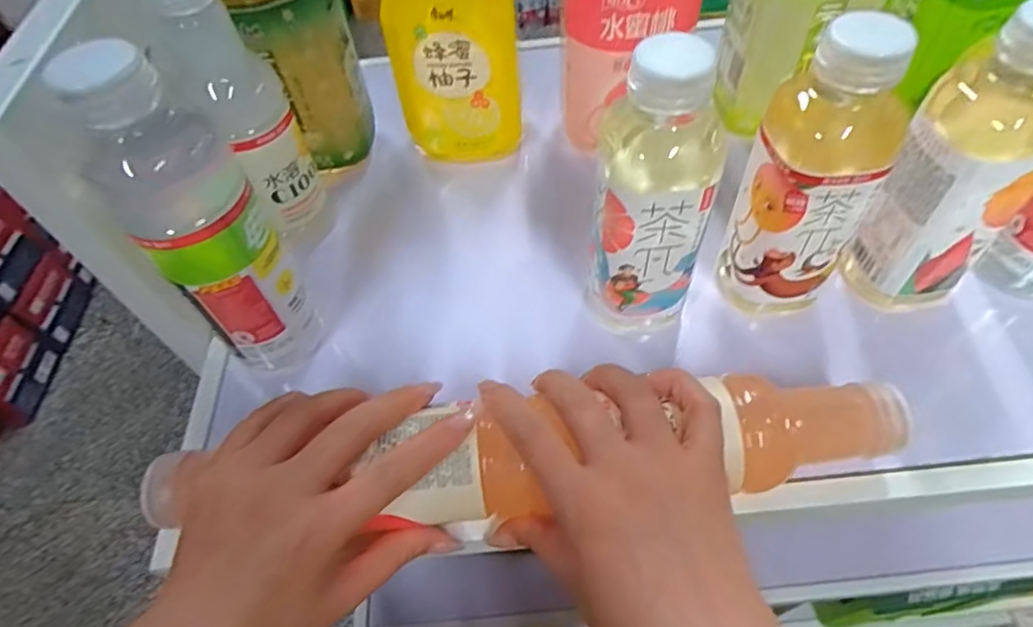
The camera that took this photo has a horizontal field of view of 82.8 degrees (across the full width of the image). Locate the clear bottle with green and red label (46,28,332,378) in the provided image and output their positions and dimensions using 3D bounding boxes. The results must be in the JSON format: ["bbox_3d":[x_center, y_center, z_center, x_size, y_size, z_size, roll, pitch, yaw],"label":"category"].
[{"bbox_3d":[-0.175,-0.055,0.330,0.068,0.198,0.081,-36,60,-19],"label":"clear bottle with green and red label"}]

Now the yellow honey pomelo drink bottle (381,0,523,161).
[{"bbox_3d":[-0.049,-0.217,0.444,0.092,0.188,0.074,-8,55,-1],"label":"yellow honey pomelo drink bottle"}]

